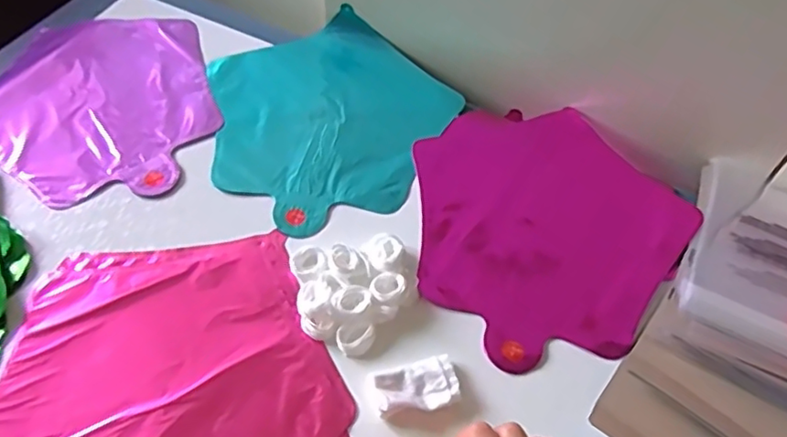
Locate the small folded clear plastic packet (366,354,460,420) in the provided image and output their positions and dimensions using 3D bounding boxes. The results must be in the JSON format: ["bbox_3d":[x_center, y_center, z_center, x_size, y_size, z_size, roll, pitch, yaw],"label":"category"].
[{"bbox_3d":[0.015,0.113,0.409,0.059,0.021,0.033,-14,57,-14],"label":"small folded clear plastic packet"}]

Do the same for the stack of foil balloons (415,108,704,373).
[{"bbox_3d":[0.134,0.002,0.512,0.219,0.008,0.243,2,54,-3],"label":"stack of foil balloons"}]

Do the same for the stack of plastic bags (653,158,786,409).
[{"bbox_3d":[0.304,0.040,0.478,0.143,0.025,0.228,28,57,15],"label":"stack of plastic bags"}]

